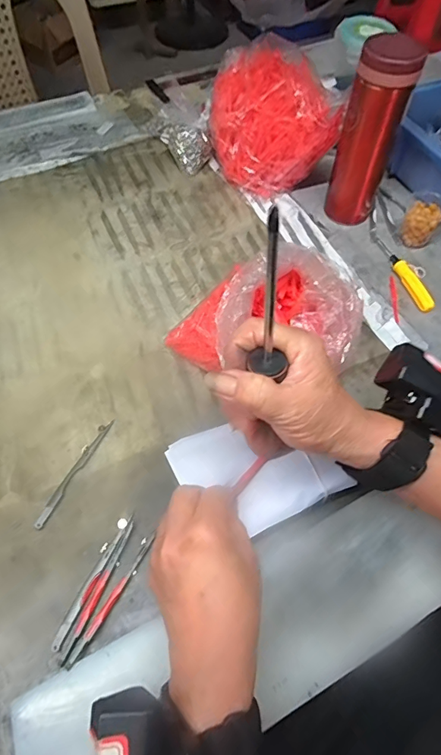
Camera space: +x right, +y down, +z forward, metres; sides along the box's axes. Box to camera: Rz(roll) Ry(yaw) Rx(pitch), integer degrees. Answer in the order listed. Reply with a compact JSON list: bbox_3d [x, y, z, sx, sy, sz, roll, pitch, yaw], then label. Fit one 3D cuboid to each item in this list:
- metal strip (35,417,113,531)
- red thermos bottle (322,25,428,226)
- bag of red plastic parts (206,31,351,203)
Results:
[{"bbox_3d":[-0.128,0.081,0.382,0.010,0.006,0.107,24,61,12],"label":"metal strip"},{"bbox_3d":[0.163,-0.262,0.482,0.058,0.186,0.055,28,61,14],"label":"red thermos bottle"},{"bbox_3d":[0.061,-0.332,0.558,0.139,0.109,0.168,-3,59,-5],"label":"bag of red plastic parts"}]

